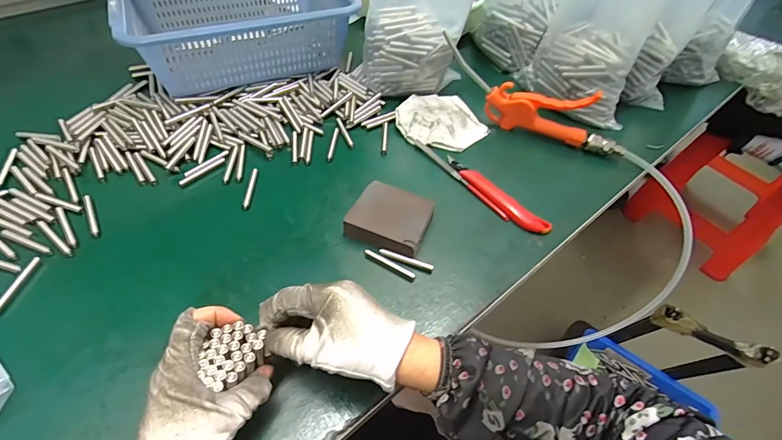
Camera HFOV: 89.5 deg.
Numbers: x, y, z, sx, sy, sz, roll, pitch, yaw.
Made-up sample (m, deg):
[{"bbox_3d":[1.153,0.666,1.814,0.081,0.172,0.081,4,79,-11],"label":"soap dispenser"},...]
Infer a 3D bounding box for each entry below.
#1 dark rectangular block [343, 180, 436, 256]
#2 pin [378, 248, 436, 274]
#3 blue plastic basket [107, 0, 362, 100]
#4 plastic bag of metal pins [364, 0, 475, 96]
[{"bbox_3d":[0.000,0.000,0.427,0.079,0.025,0.073,21,54,11],"label":"dark rectangular block"},{"bbox_3d":[0.016,0.042,0.408,0.058,0.006,0.008,19,53,9],"label":"pin"},{"bbox_3d":[-0.225,-0.287,0.584,0.293,0.103,0.230,-18,56,-18],"label":"blue plastic basket"},{"bbox_3d":[0.034,-0.265,0.518,0.129,0.213,0.090,1,52,-5],"label":"plastic bag of metal pins"}]

